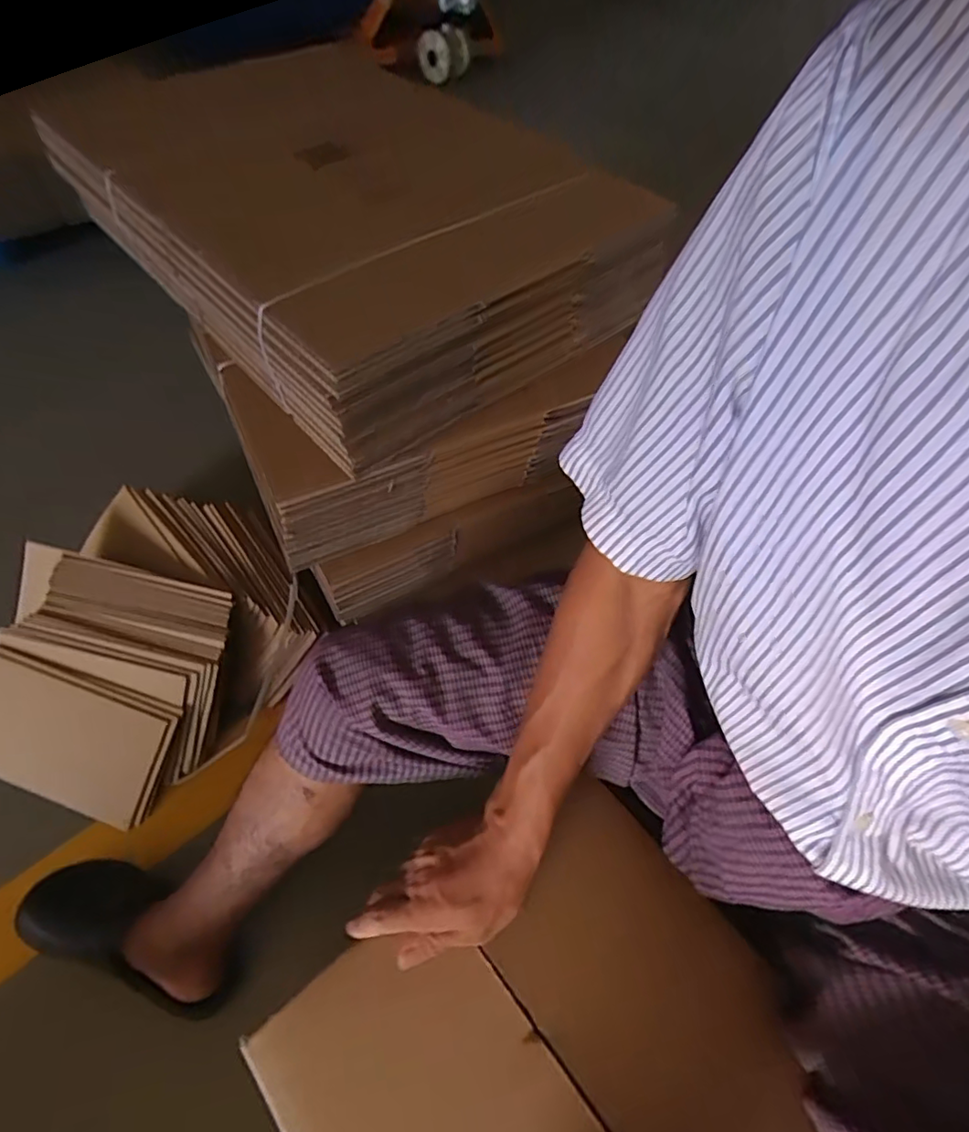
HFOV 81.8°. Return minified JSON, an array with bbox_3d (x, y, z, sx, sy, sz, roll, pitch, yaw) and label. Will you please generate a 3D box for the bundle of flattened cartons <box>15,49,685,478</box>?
[{"bbox_3d":[-0.164,-0.415,0.719,0.479,0.147,0.599,-37,65,-26],"label":"bundle of flattened cartons"}]

